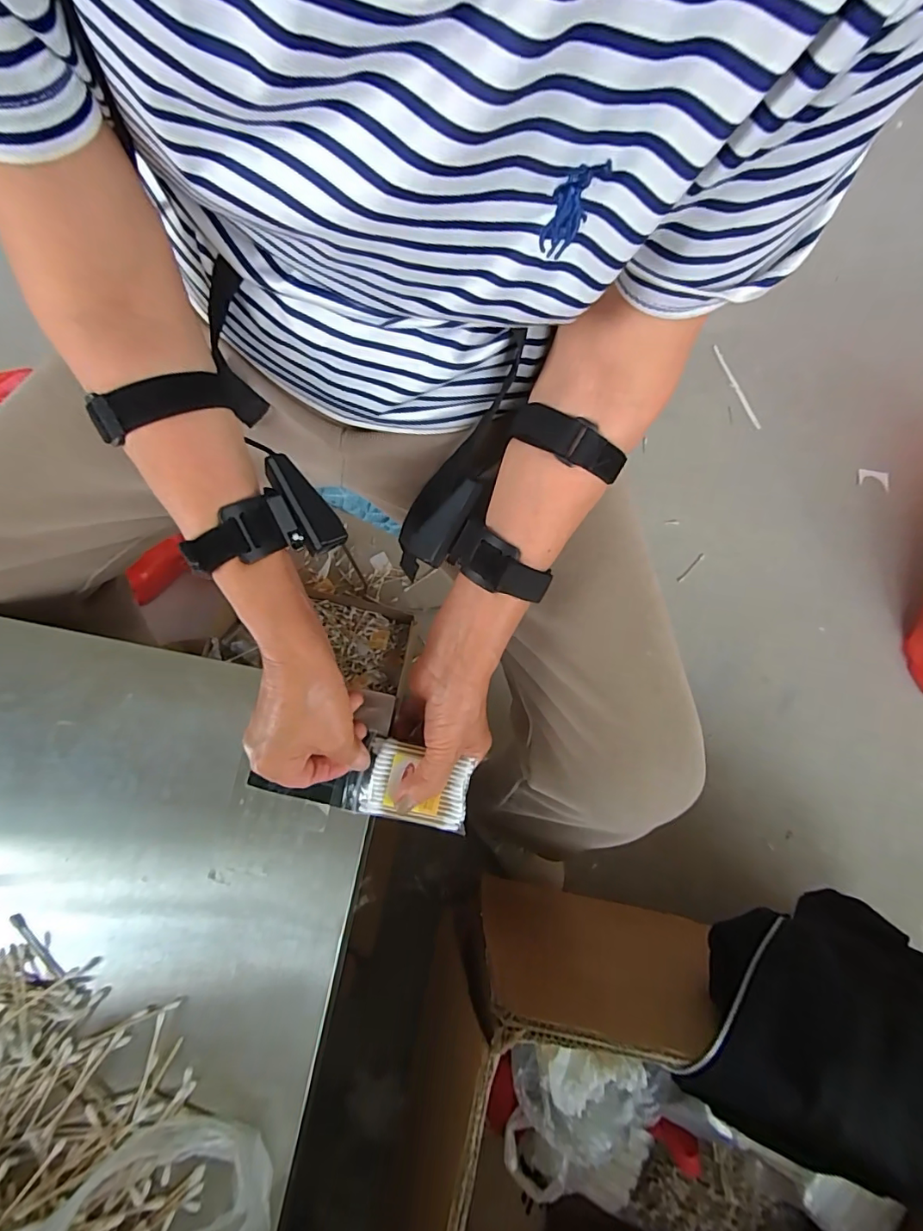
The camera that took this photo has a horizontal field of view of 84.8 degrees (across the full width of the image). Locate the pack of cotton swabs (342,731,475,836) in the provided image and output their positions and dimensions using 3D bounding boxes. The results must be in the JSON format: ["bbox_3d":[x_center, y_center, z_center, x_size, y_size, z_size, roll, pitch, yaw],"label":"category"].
[{"bbox_3d":[-0.041,0.132,0.399,0.094,0.013,0.058,12,75,1],"label":"pack of cotton swabs"}]

